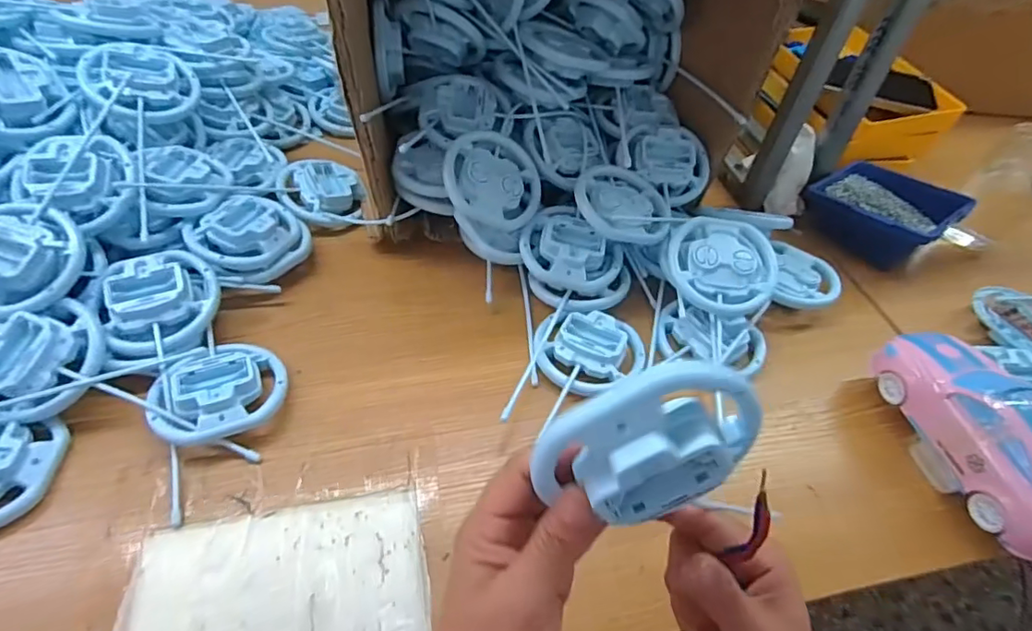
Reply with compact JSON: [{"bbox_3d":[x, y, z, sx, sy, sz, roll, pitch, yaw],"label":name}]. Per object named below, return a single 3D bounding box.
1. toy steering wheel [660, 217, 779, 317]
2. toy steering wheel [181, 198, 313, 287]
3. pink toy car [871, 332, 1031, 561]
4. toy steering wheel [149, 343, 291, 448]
[{"bbox_3d":[0.195,-0.049,0.530,0.105,0.024,0.093,21,77,8],"label":"toy steering wheel"},{"bbox_3d":[-0.270,-0.078,0.564,0.108,0.048,0.087,-28,57,-26],"label":"toy steering wheel"},{"bbox_3d":[0.372,0.098,0.434,0.080,0.092,0.195,-9,51,-12],"label":"pink toy car"},{"bbox_3d":[-0.250,0.061,0.461,0.102,0.026,0.085,-27,56,-25],"label":"toy steering wheel"}]

